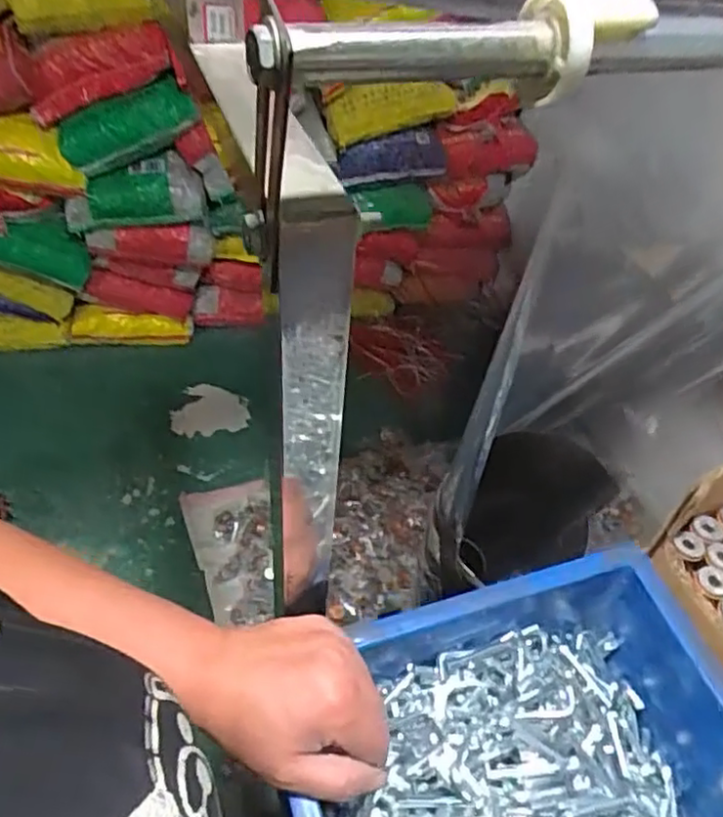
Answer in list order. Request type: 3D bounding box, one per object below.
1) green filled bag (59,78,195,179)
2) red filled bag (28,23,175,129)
[{"bbox_3d":[-0.599,-0.708,1.664,0.364,0.156,0.074,-21,47,4],"label":"green filled bag"},{"bbox_3d":[-0.646,-0.837,1.595,0.359,0.136,0.109,-19,47,3],"label":"red filled bag"}]

